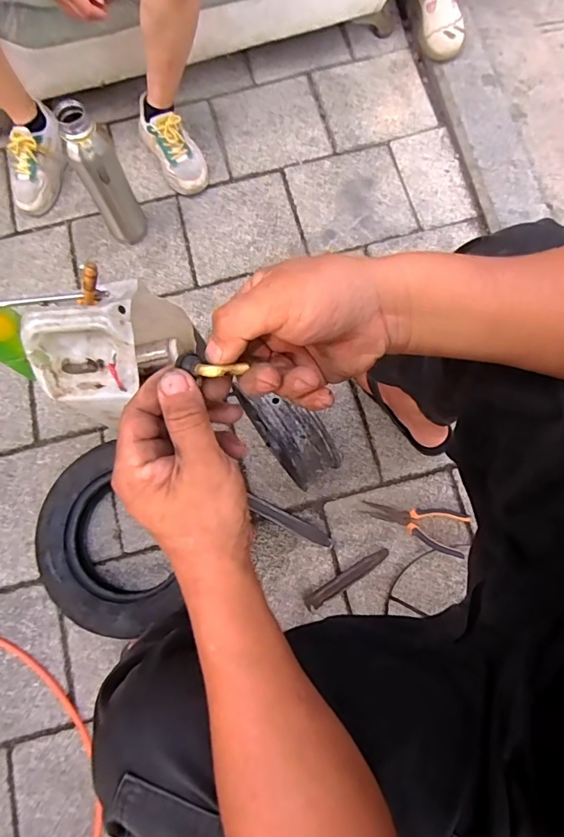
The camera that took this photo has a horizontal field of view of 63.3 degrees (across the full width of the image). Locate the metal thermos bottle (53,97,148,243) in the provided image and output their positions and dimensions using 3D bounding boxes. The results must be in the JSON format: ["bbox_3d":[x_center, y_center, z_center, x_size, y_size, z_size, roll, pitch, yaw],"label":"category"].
[{"bbox_3d":[-0.331,-0.444,0.873,0.073,0.289,0.065,11,74,5],"label":"metal thermos bottle"}]

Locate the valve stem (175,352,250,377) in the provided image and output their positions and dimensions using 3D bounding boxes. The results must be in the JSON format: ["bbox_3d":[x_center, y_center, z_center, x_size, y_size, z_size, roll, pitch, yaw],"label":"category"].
[{"bbox_3d":[-0.047,-0.034,0.299,0.045,0.012,0.017,10,74,2],"label":"valve stem"}]

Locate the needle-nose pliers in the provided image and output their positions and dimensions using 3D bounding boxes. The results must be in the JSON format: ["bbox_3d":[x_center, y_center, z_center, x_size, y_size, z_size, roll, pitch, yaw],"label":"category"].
[{"bbox_3d":[0.244,0.185,0.836,0.185,0.017,0.077,18,75,7],"label":"needle-nose pliers"}]

